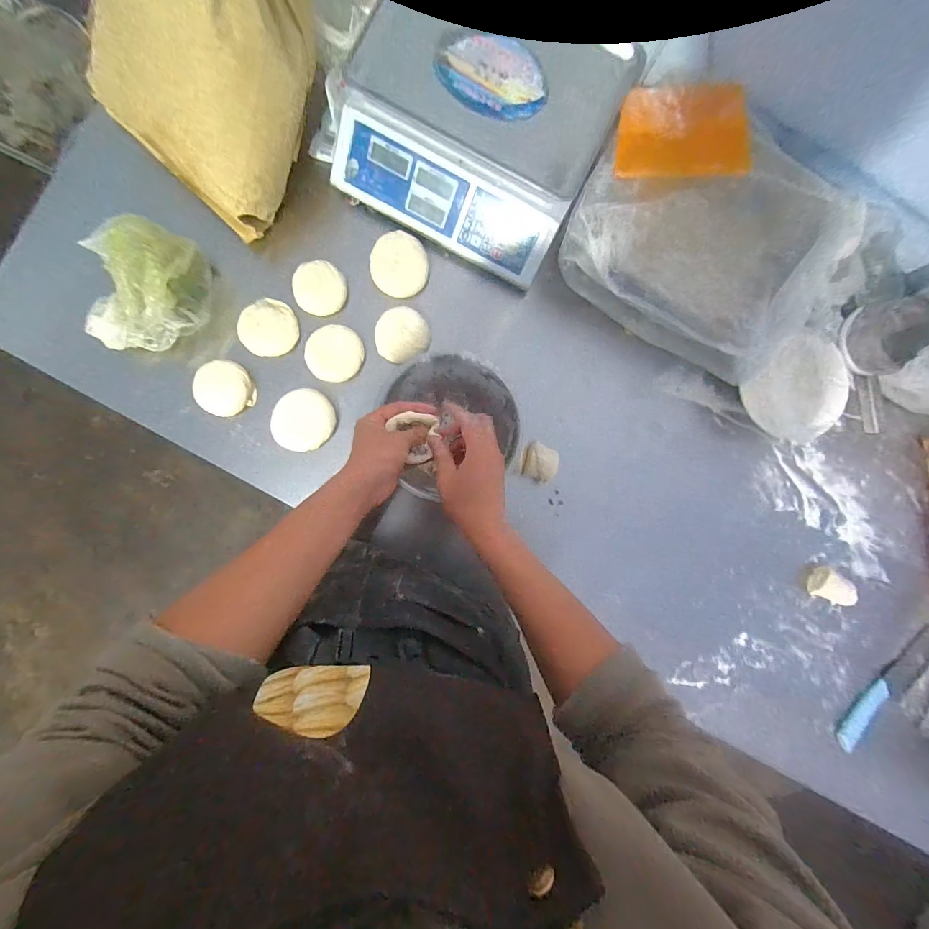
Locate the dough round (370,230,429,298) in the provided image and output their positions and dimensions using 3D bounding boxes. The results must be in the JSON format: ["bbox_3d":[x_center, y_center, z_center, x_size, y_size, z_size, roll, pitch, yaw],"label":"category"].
[{"bbox_3d":[-0.099,-0.305,0.634,0.083,0.024,0.086,3,91,-3],"label":"dough round"}]

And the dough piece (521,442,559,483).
[{"bbox_3d":[0.115,-0.003,0.641,0.055,0.040,0.052,23,89,-3],"label":"dough piece"}]

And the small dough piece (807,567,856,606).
[{"bbox_3d":[0.607,0.202,0.680,0.072,0.024,0.050,22,89,-3],"label":"small dough piece"}]

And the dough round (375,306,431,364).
[{"bbox_3d":[-0.099,-0.202,0.645,0.082,0.022,0.076,0,91,-3],"label":"dough round"}]

